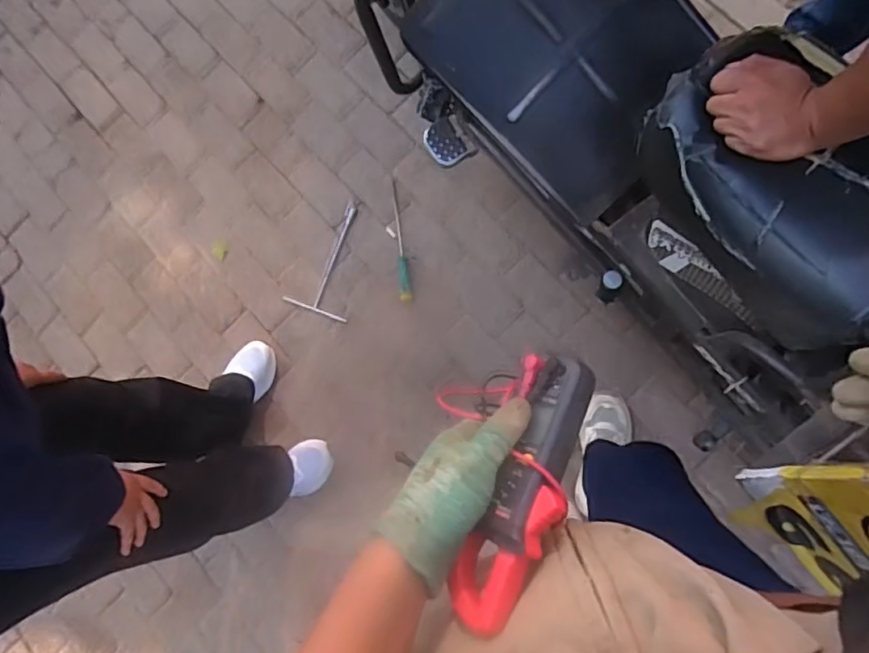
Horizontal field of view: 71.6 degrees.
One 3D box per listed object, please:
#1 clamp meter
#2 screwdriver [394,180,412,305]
[{"bbox_3d":[0.060,0.109,0.409,0.050,0.034,0.183,21,79,7],"label":"clamp meter"},{"bbox_3d":[-0.084,-0.220,1.557,0.031,0.027,0.304,-4,85,5],"label":"screwdriver"}]

